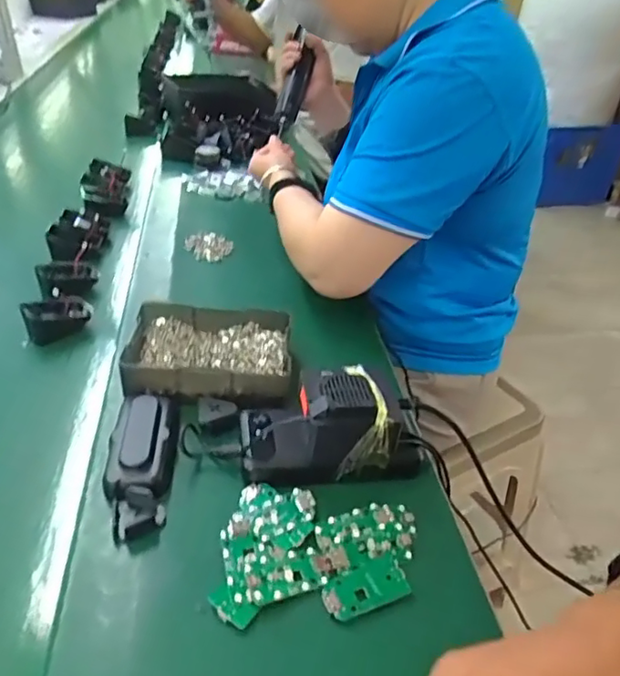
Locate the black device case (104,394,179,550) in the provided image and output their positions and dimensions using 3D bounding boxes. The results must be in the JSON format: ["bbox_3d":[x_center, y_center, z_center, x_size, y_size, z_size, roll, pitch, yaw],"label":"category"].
[{"bbox_3d":[-0.139,0.098,0.472,0.049,0.028,0.147,0,35,-5],"label":"black device case"}]

